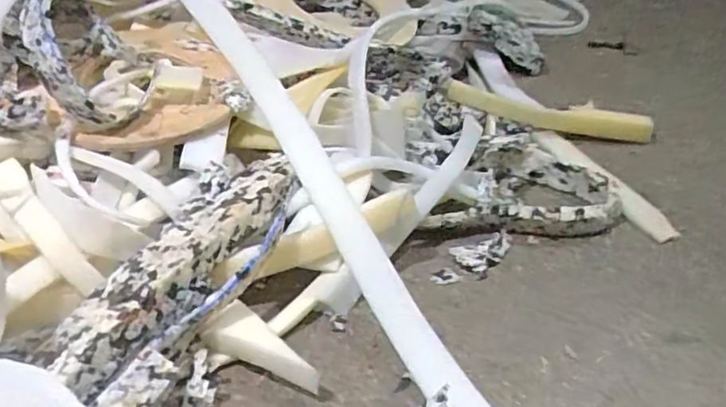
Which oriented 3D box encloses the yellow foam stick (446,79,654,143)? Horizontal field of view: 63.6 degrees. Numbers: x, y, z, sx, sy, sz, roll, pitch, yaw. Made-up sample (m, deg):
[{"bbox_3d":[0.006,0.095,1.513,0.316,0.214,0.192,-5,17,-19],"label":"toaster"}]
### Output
[{"bbox_3d":[0.290,-0.145,0.929,0.320,0.076,0.044,6,36,16],"label":"yellow foam stick"}]

